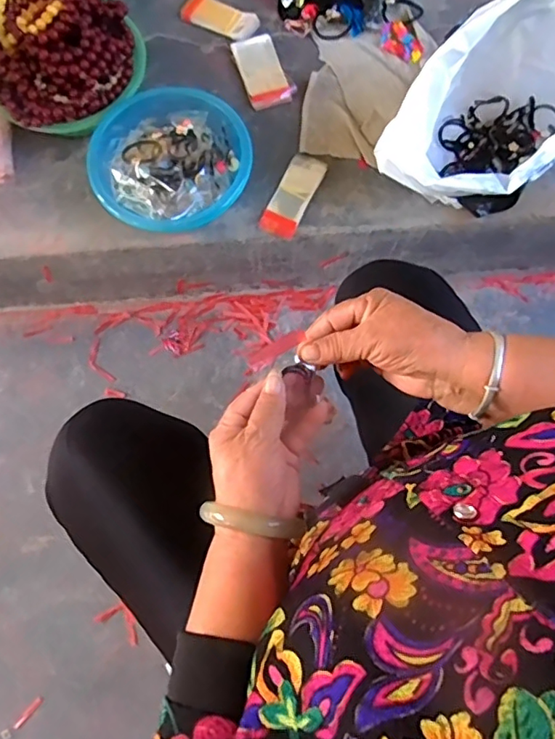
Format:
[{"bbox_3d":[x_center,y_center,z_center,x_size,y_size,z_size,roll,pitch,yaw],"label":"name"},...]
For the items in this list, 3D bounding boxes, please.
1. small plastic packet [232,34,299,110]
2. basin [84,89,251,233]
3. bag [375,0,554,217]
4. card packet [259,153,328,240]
[{"bbox_3d":[-0.024,-0.483,0.866,0.070,0.019,0.137,-19,75,-5],"label":"small plastic packet"},{"bbox_3d":[-0.158,-0.299,0.785,0.226,0.083,0.206,-38,76,-9],"label":"basin"},{"bbox_3d":[0.304,-0.349,0.720,0.296,0.207,0.195,-40,78,-10],"label":"bag"},{"bbox_3d":[0.025,-0.265,0.801,0.056,0.022,0.136,25,76,7],"label":"card packet"}]

